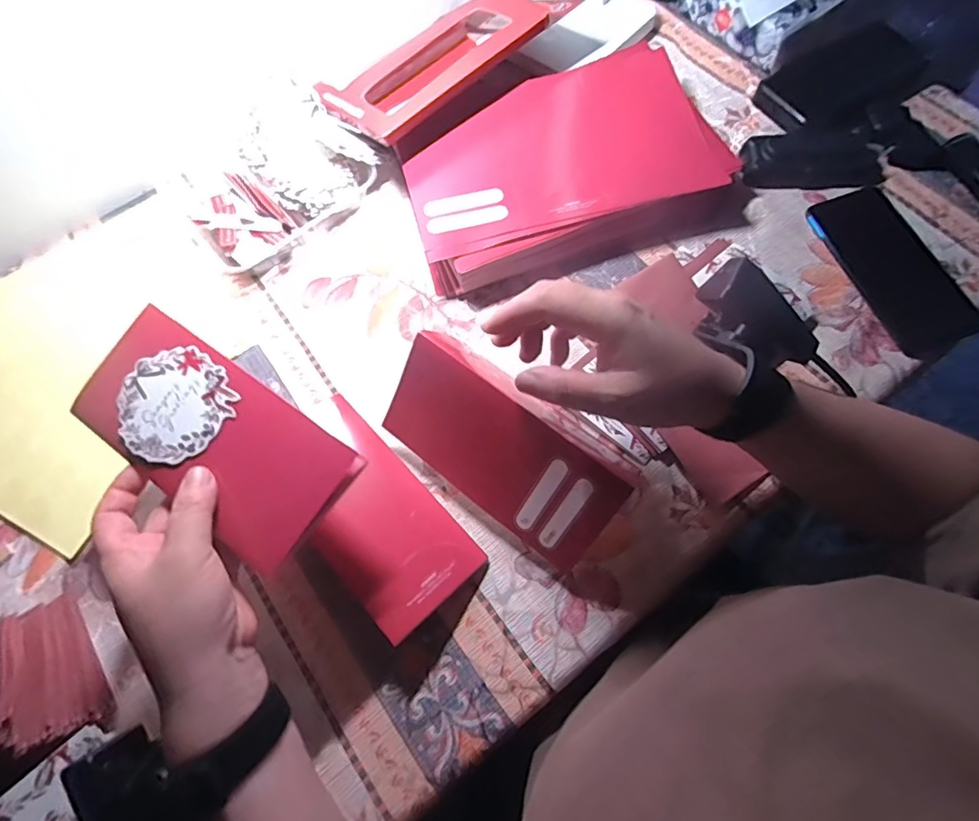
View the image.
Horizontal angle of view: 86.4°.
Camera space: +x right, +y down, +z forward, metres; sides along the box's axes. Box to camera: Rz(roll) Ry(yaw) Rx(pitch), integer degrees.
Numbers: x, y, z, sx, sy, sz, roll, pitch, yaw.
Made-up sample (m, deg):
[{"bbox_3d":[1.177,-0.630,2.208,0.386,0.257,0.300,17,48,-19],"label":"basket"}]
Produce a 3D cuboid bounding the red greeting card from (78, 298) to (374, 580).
[{"bbox_3d":[-0.168,0.015,0.315,0.169,0.019,0.081,34,74,8],"label":"red greeting card"}]

